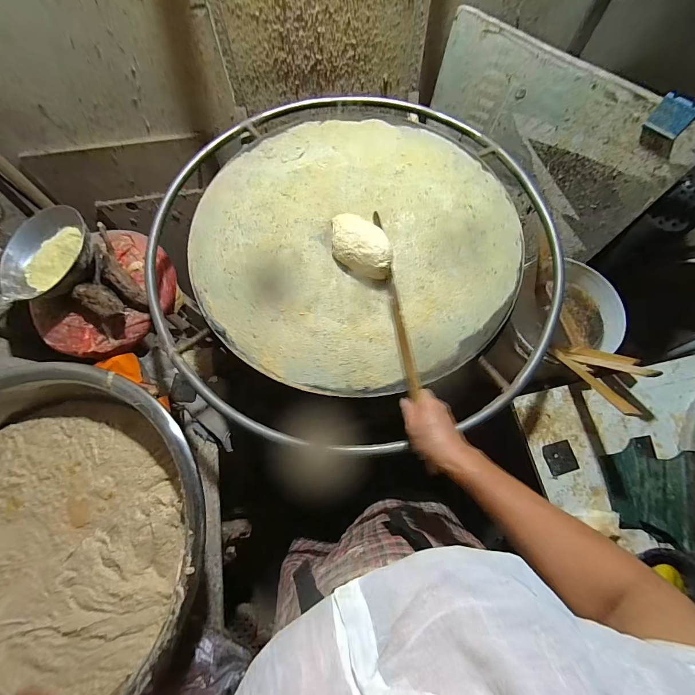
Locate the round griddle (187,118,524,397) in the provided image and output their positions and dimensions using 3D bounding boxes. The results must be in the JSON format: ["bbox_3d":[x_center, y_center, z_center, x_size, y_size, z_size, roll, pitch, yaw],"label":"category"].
[{"bbox_3d":[0.013,-0.208,0.643,0.611,0.024,0.583,0,70,0],"label":"round griddle"}]

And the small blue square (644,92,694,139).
[{"bbox_3d":[0.632,-0.451,0.644,0.010,0.060,0.065,-37,74,-13],"label":"small blue square"}]

